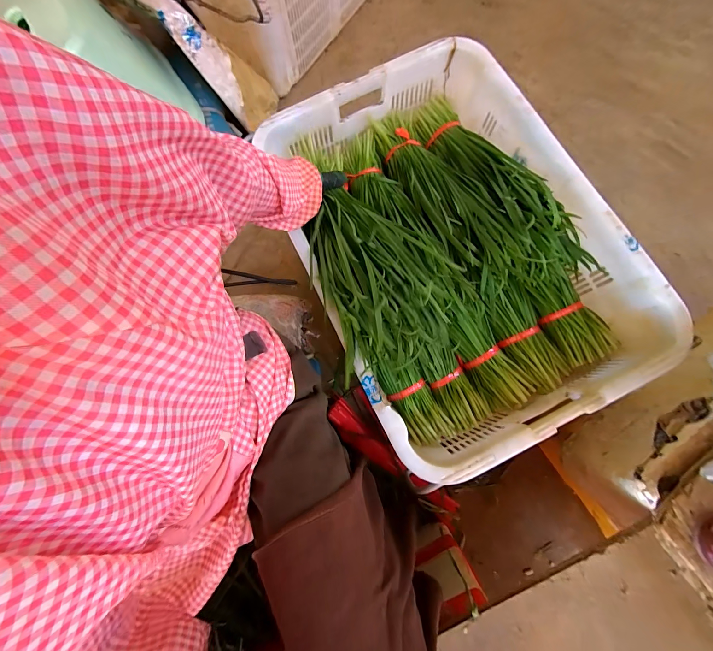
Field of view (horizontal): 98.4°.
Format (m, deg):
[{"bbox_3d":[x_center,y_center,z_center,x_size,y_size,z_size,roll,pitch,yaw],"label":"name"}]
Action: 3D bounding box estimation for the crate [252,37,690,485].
[{"bbox_3d":[0.148,-0.146,0.548,0.467,0.151,0.662,-27,80,-5],"label":"crate"}]

